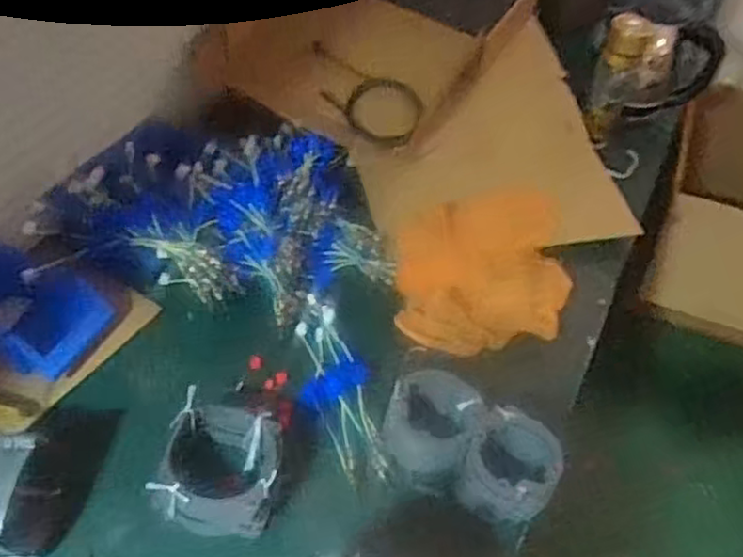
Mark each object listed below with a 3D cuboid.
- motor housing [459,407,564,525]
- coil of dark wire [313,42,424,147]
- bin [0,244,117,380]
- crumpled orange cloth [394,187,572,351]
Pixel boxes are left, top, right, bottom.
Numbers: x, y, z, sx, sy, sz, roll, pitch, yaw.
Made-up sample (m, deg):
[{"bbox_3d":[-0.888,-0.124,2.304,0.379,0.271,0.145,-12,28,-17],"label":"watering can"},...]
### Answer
[{"bbox_3d":[0.155,0.215,0.773,0.104,0.072,0.105,34,53,24],"label":"motor housing"},{"bbox_3d":[-0.020,-0.290,1.111,0.213,0.021,0.113,26,80,12],"label":"coil of dark wire"},{"bbox_3d":[-0.440,0.036,0.853,0.194,0.067,0.129,19,48,11],"label":"bin"},{"bbox_3d":[0.159,-0.016,0.984,0.244,0.061,0.256,2,47,-4],"label":"crumpled orange cloth"}]

